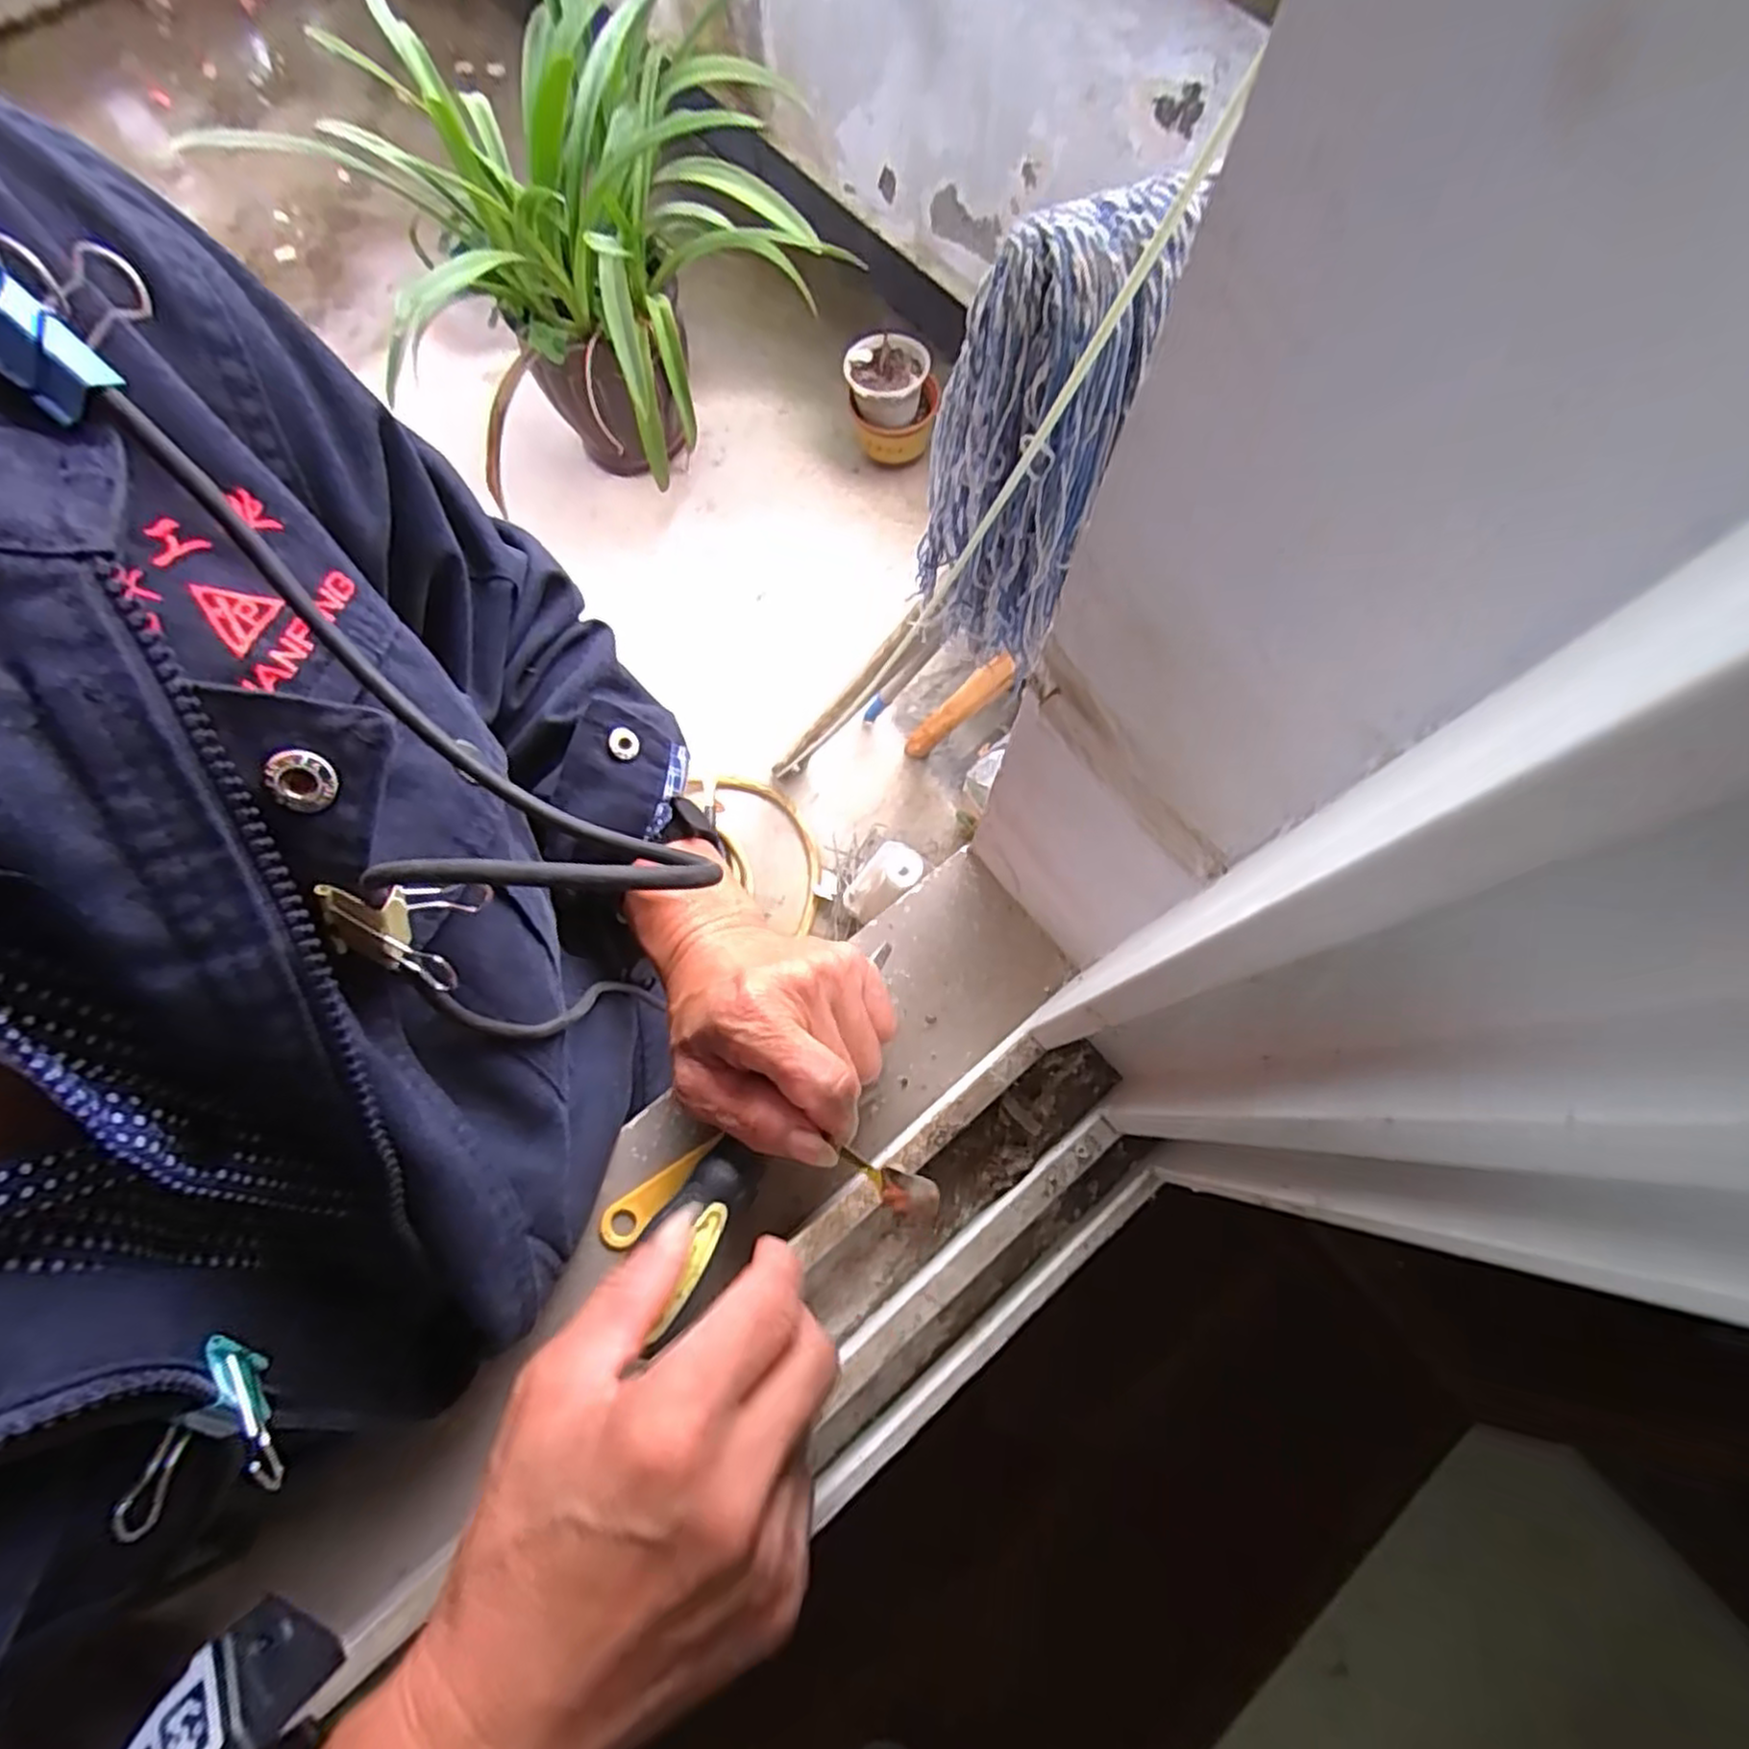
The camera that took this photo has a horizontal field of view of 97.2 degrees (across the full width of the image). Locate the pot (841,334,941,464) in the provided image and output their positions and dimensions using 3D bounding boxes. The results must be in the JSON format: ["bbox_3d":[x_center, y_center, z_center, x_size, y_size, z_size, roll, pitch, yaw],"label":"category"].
[{"bbox_3d":[0.034,-0.953,1.554,0.189,0.154,0.149,6,73,2],"label":"pot"}]

